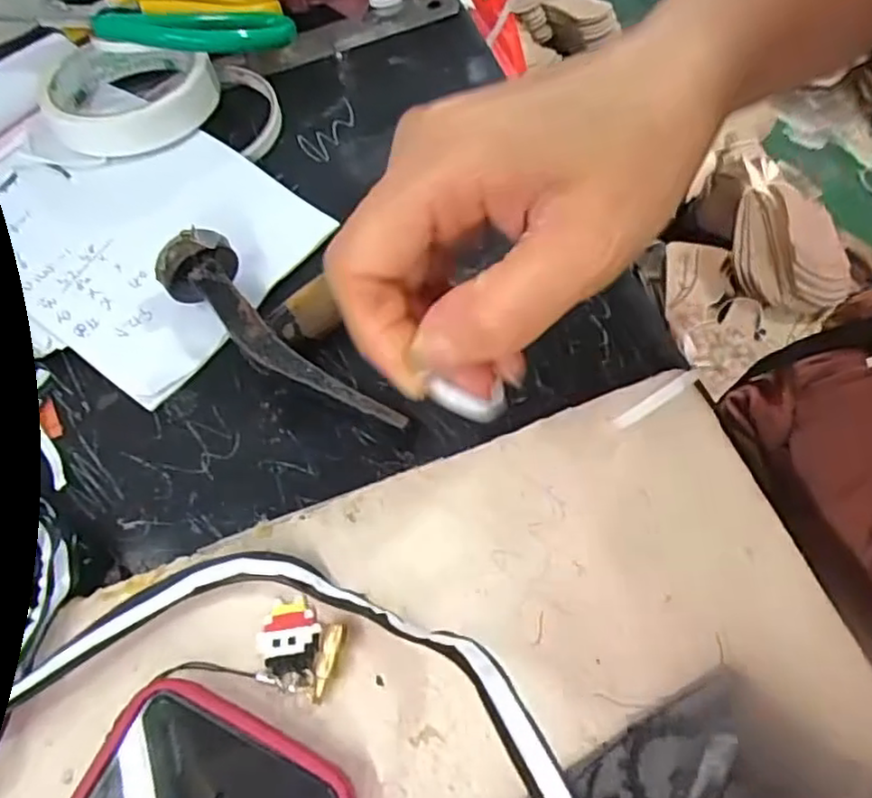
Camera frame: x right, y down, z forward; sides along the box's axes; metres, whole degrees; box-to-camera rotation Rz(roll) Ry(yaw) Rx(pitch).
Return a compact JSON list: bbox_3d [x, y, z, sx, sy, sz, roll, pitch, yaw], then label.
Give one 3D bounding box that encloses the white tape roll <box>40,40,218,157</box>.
[{"bbox_3d":[-0.164,-0.169,0.365,0.085,0.024,0.085,-2,63,3],"label":"white tape roll"}]

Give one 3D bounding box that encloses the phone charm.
[{"bbox_3d":[-0.045,0.083,0.228,0.032,0.004,0.028,9,64,25],"label":"phone charm"}]

